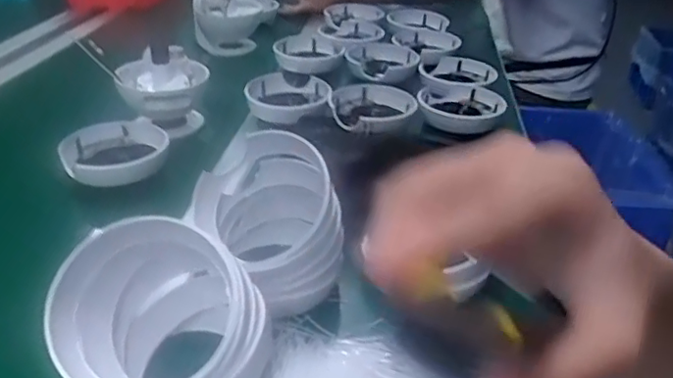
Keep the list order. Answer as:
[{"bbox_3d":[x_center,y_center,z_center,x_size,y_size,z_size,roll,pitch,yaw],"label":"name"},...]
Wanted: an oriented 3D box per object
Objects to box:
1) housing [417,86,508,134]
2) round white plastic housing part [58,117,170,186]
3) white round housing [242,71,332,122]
[{"bbox_3d":[0.175,-0.110,0.833,0.117,0.041,0.122,2,31,-1],"label":"housing"},{"bbox_3d":[-0.260,-0.043,0.697,0.117,0.032,0.098,-19,37,-31],"label":"round white plastic housing part"},{"bbox_3d":[-0.069,-0.131,0.835,0.113,0.029,0.138,3,31,0],"label":"white round housing"}]

